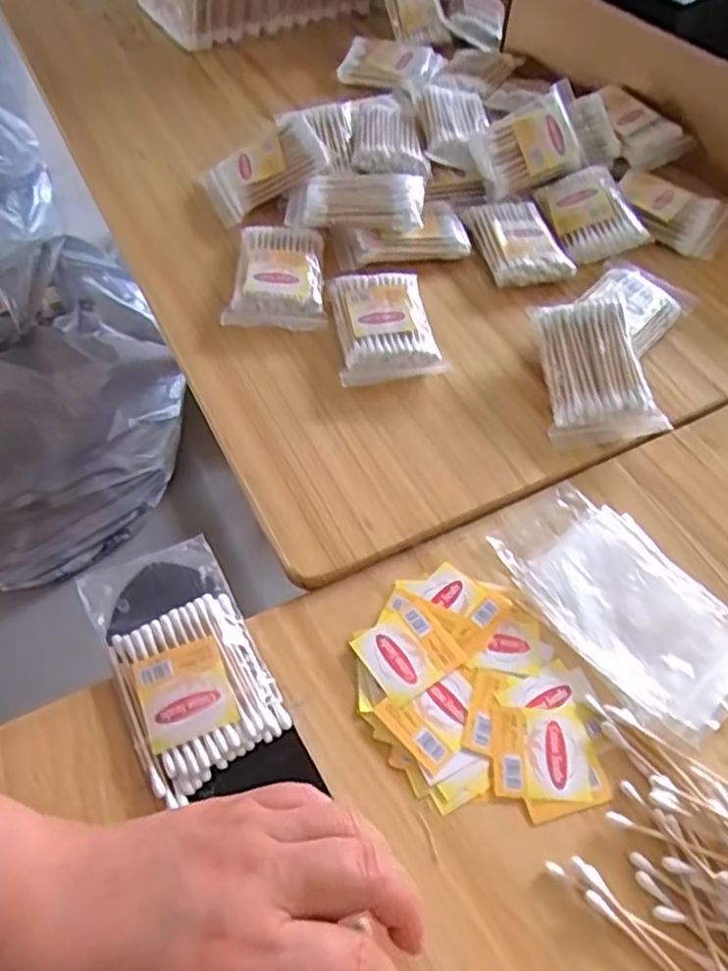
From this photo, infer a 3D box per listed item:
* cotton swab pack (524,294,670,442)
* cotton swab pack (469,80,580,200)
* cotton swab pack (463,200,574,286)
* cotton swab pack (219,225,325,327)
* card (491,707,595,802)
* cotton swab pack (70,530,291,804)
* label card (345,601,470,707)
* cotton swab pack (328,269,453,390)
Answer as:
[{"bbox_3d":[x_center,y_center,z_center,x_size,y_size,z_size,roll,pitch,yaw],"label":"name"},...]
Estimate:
[{"bbox_3d":[0.135,-0.067,0.408,0.060,0.017,0.087,-8,75,1],"label":"cotton swab pack"},{"bbox_3d":[0.120,-0.248,0.503,0.083,0.019,0.058,-23,100,-2],"label":"cotton swab pack"},{"bbox_3d":[0.107,-0.173,0.484,0.056,0.017,0.076,-11,59,-10],"label":"cotton swab pack"},{"bbox_3d":[-0.056,-0.138,0.454,0.059,0.018,0.085,1,57,-3],"label":"cotton swab pack"},{"bbox_3d":[0.079,0.119,0.311,0.043,0.004,0.038,2,57,-2],"label":"card"},{"bbox_3d":[-0.085,0.077,0.324,0.063,0.012,0.114,-24,62,-17],"label":"cotton swab pack"},{"bbox_3d":[0.022,0.079,0.333,0.042,0.004,0.039,-28,63,-20],"label":"label card"},{"bbox_3d":[0.012,-0.102,0.435,0.060,0.015,0.086,-7,58,-8],"label":"cotton swab pack"}]

